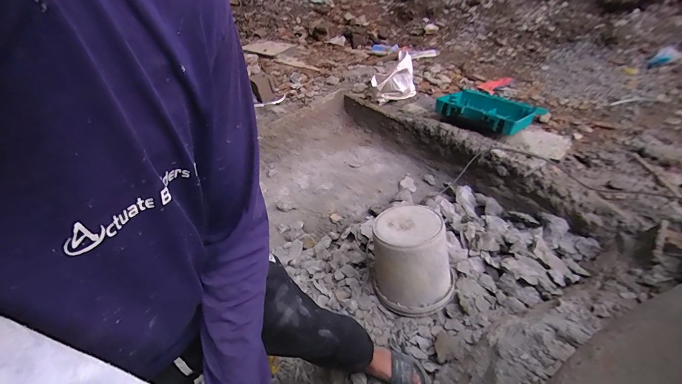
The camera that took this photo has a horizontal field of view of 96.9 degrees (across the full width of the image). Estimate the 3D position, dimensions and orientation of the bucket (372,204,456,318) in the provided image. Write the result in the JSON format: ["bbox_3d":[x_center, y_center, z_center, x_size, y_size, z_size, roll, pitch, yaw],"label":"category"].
[{"bbox_3d":[0.264,0.257,1.174,0.273,0.332,0.265,-16,24,-9],"label":"bucket"}]

